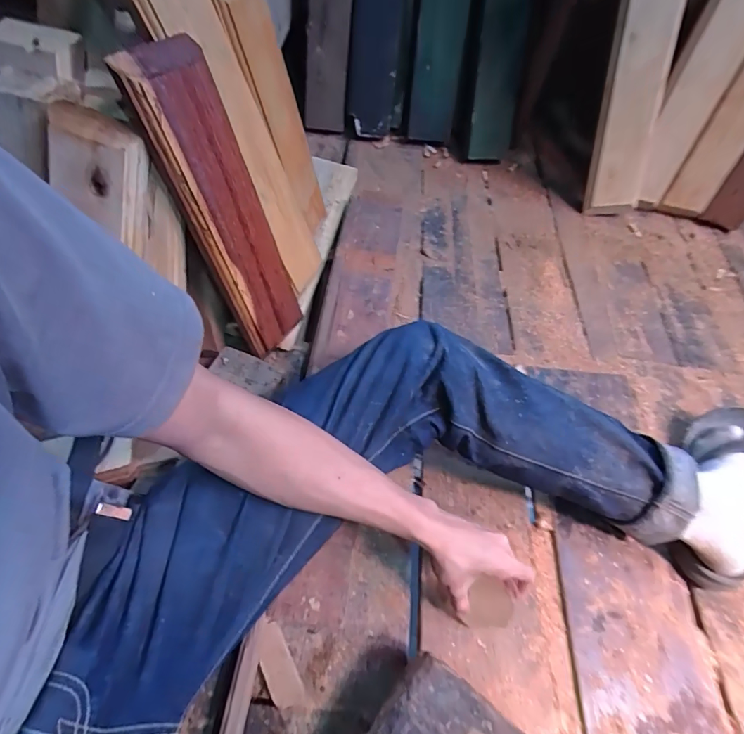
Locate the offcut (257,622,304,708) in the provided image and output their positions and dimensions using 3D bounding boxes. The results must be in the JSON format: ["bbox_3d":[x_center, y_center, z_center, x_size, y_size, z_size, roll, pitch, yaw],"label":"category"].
[{"bbox_3d":[-0.107,0.341,0.516,0.033,0.016,0.087,-24,61,-18],"label":"offcut"}]

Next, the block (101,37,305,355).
[{"bbox_3d":[-0.177,-0.185,0.576,0.105,0.372,0.042,-39,43,-25],"label":"block"}]

